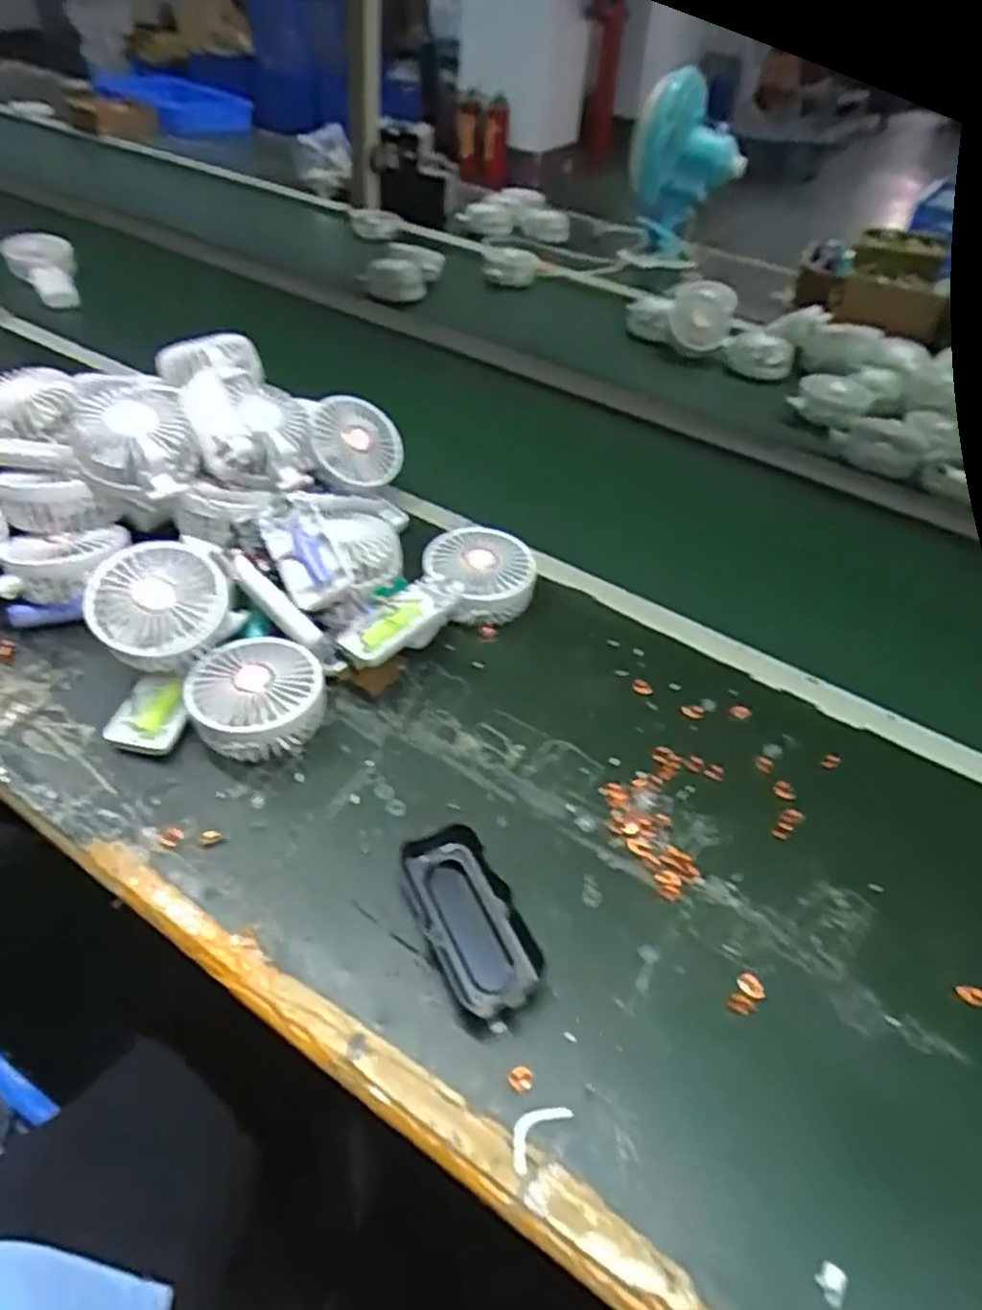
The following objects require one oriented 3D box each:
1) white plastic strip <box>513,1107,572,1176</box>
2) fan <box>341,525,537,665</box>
[{"bbox_3d":[0.022,0.234,0.373,0.017,0.004,0.037,37,54,27],"label":"white plastic strip"},{"bbox_3d":[-0.044,-0.045,0.598,0.188,0.057,0.084,-31,56,-31],"label":"fan"}]

